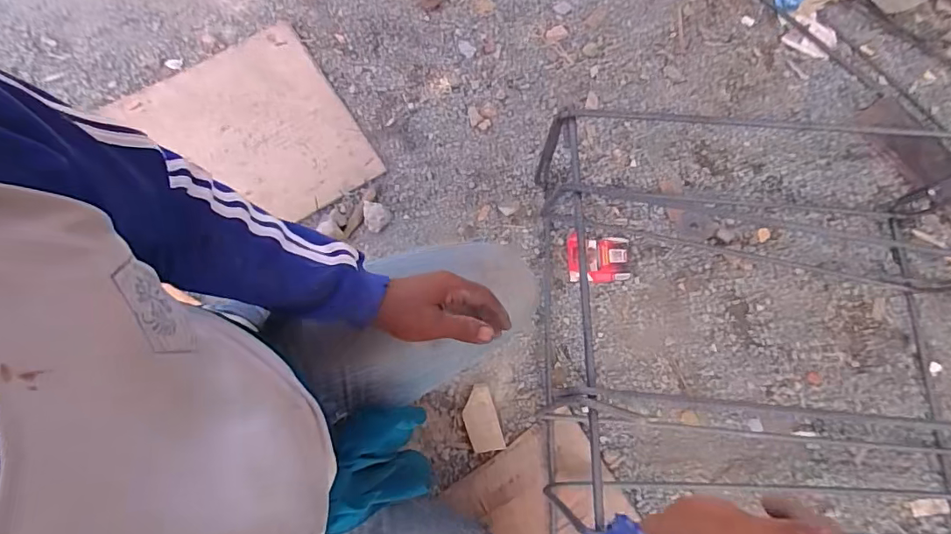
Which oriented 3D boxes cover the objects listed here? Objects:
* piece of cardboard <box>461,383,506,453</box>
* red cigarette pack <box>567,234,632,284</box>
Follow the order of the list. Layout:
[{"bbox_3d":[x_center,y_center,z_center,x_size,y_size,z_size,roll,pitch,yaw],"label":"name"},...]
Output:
[{"bbox_3d":[0.009,0.257,0.843,0.056,0.012,0.108,-17,74,-4],"label":"piece of cardboard"},{"bbox_3d":[0.225,-0.014,0.915,0.113,0.013,0.086,1,73,1],"label":"red cigarette pack"}]

